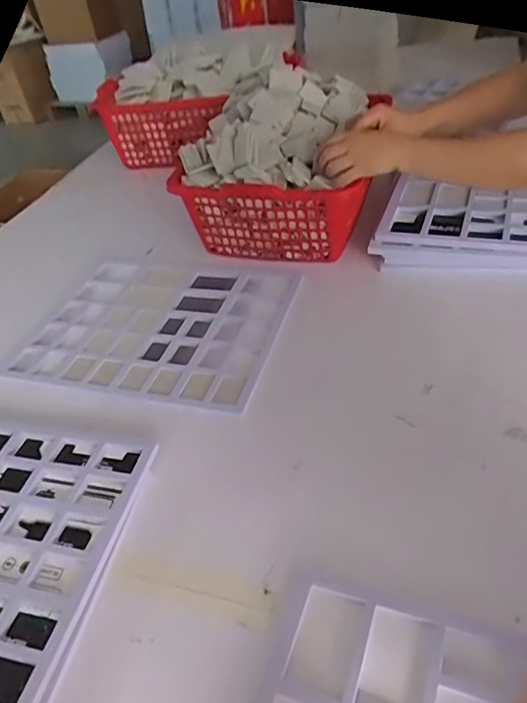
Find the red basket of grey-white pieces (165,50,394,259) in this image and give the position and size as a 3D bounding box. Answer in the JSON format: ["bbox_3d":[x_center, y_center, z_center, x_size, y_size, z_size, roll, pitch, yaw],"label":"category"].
[{"bbox_3d":[0.039,-0.355,1.049,0.327,0.252,0.355,7,44,16],"label":"red basket of grey-white pieces"}]

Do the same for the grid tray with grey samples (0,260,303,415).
[{"bbox_3d":[-0.180,-0.052,0.922,0.412,0.031,0.366,7,44,16],"label":"grid tray with grey samples"}]

